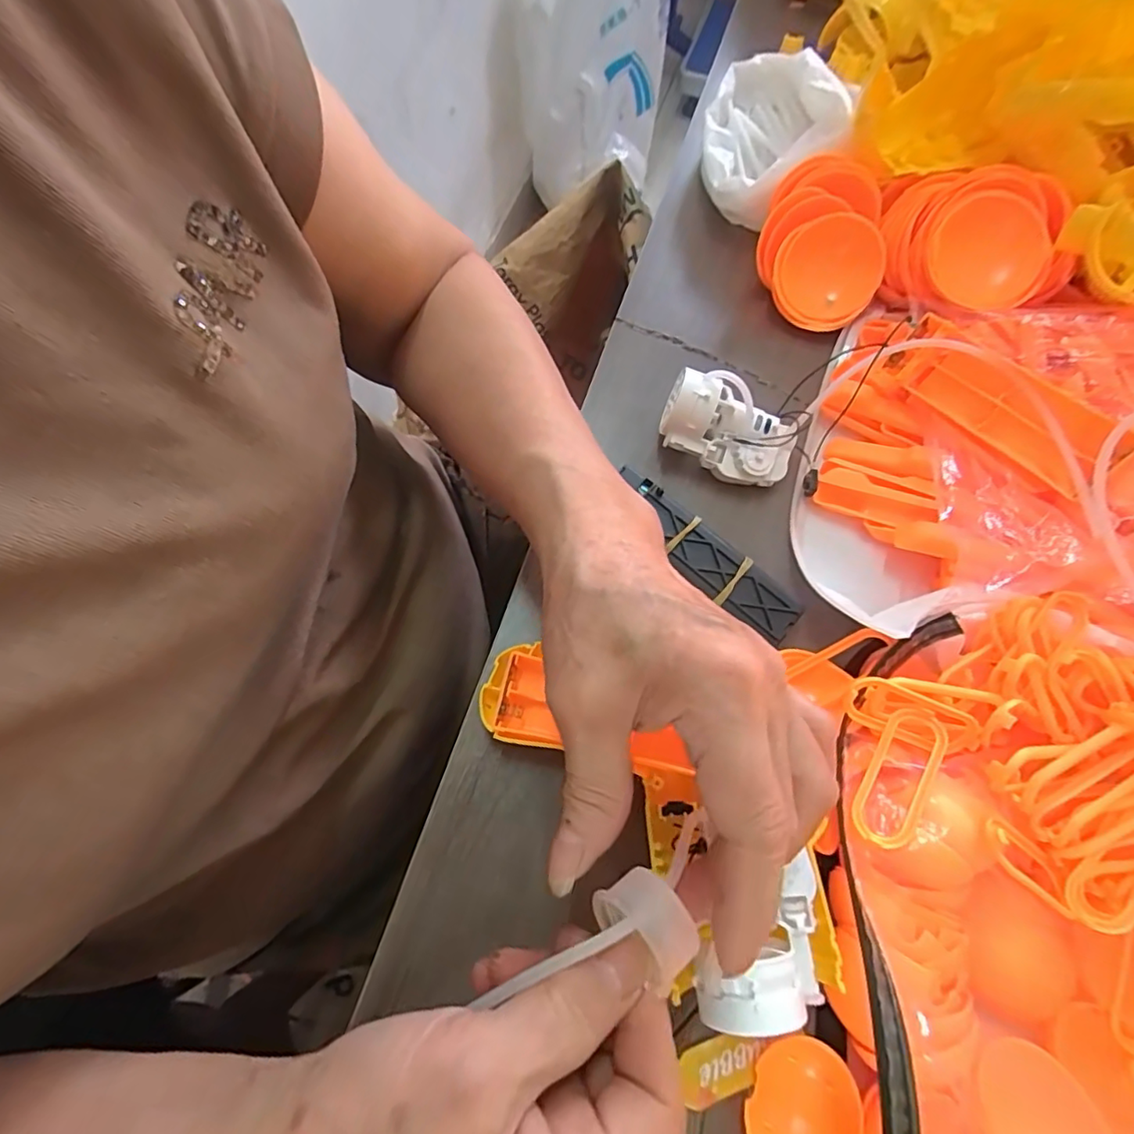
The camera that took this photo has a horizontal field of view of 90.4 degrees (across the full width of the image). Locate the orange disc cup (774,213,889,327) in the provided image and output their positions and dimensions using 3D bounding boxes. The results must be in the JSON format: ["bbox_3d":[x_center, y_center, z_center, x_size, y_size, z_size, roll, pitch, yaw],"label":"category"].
[{"bbox_3d":[0.157,-0.177,0.335,0.058,0.005,0.058,3,105,10],"label":"orange disc cup"}]

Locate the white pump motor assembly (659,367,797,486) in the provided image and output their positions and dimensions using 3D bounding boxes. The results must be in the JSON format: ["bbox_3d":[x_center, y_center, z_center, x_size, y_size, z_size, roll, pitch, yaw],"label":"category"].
[{"bbox_3d":[0.083,-0.069,0.296,0.070,0.044,0.034,25,69,9],"label":"white pump motor assembly"}]

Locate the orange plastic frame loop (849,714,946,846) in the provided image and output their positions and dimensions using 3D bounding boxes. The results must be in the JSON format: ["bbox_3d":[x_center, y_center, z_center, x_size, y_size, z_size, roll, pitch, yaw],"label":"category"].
[{"bbox_3d":[0.124,0.078,0.210,0.021,0.007,0.052,25,70,28],"label":"orange plastic frame loop"}]

